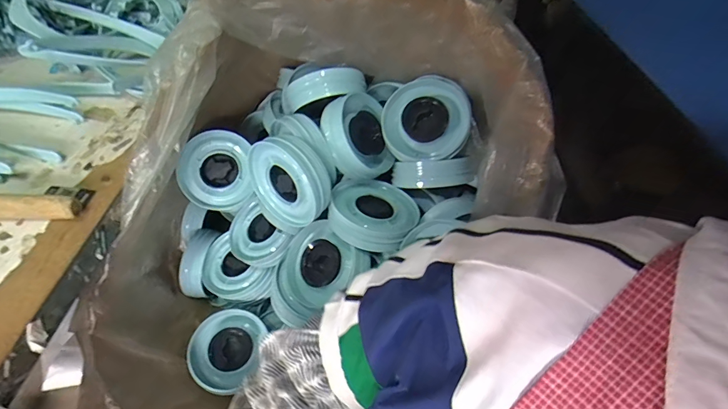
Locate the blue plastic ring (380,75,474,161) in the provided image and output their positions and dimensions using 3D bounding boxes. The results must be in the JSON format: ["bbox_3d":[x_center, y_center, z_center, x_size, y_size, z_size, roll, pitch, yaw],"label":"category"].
[{"bbox_3d":[0.099,-0.135,0.592,0.133,0.041,0.140,0,85,5],"label":"blue plastic ring"}]

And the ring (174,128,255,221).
[{"bbox_3d":[-0.249,-0.058,0.653,0.126,0.134,0.034,30,1,-15],"label":"ring"}]

